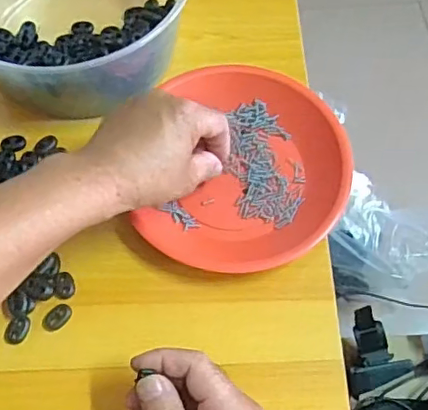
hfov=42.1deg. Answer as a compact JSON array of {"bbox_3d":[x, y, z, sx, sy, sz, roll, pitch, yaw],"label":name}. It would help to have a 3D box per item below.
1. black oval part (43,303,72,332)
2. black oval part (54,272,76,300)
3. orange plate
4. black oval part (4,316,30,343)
[{"bbox_3d":[-0.121,0.087,0.431,0.024,0.004,0.016,-36,70,-16],"label":"black oval part"},{"bbox_3d":[-0.117,0.063,0.440,0.016,0.004,0.021,4,64,1],"label":"black oval part"},{"bbox_3d":[0.030,-0.034,0.480,0.163,0.028,0.185,13,65,6],"label":"orange plate"},{"bbox_3d":[-0.150,0.095,0.424,0.017,0.005,0.020,7,64,3],"label":"black oval part"}]

